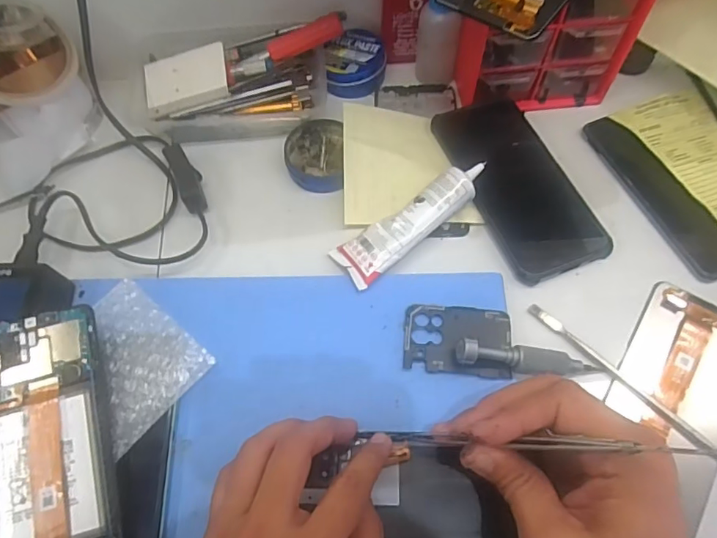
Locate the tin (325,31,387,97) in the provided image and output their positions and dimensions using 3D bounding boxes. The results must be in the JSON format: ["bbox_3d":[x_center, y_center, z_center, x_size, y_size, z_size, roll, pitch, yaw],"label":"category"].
[{"bbox_3d":[-0.003,-0.189,0.458,0.054,0.026,0.058,-1,62,1],"label":"tin"}]

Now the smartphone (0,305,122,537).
[{"bbox_3d":[-0.180,0.103,0.290,0.071,0.012,0.157,-12,72,-6],"label":"smartphone"}]

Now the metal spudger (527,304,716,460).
[{"bbox_3d":[0.179,0.077,0.324,0.009,0.005,0.161,-42,69,-18],"label":"metal spudger"}]

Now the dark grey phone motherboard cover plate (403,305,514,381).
[{"bbox_3d":[0.067,0.048,0.338,0.070,0.006,0.046,3,63,3],"label":"dark grey phone motherboard cover plate"}]

